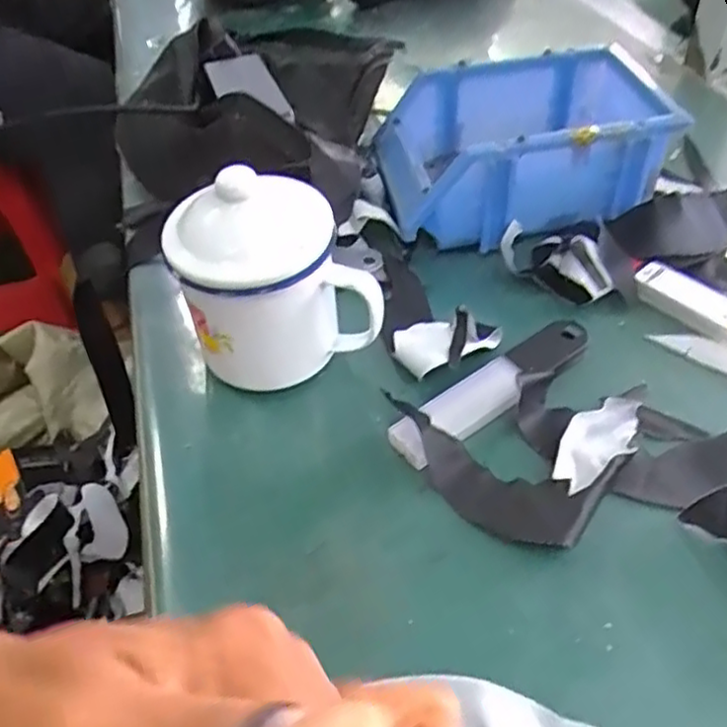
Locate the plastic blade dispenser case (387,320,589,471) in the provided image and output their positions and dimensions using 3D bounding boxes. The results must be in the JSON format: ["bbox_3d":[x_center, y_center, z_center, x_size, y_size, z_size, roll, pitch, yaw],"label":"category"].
[{"bbox_3d":[0.071,0.012,0.367,0.130,0.015,0.027,-30,52,-22],"label":"plastic blade dispenser case"}]

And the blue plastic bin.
[{"bbox_3d":[0.104,-0.147,0.468,0.184,0.070,0.126,-12,47,-8],"label":"blue plastic bin"}]

